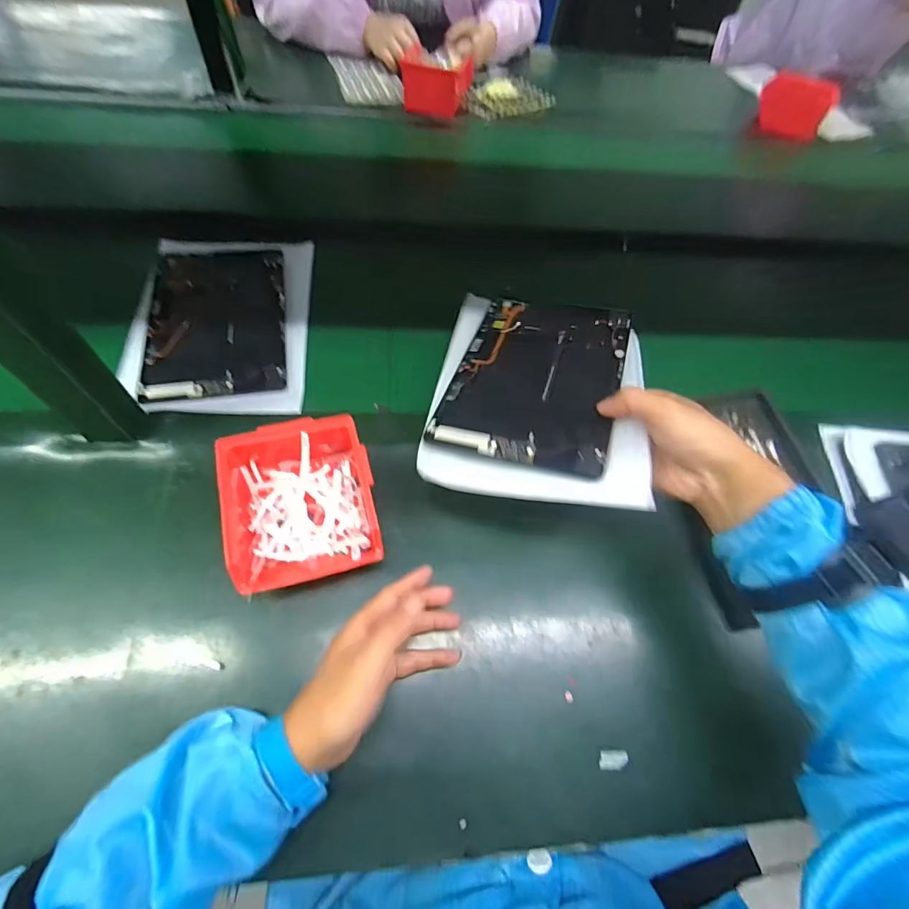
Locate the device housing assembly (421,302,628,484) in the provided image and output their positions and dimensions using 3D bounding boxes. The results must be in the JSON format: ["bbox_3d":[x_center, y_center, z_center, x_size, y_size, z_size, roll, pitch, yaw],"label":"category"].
[{"bbox_3d":[0.082,-0.081,0.447,0.152,0.008,0.233,12,54,16],"label":"device housing assembly"}]

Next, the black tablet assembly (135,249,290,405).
[{"bbox_3d":[-0.284,-0.167,0.548,0.151,0.014,0.227,-7,63,-11],"label":"black tablet assembly"}]

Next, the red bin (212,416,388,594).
[{"bbox_3d":[-0.137,0.043,0.412,0.125,0.060,0.142,-11,64,-13],"label":"red bin"}]

